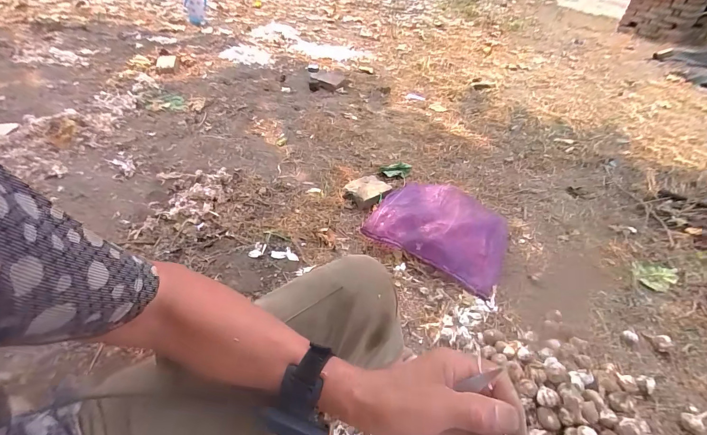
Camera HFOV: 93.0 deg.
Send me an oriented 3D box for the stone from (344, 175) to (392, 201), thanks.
[{"bbox_3d":[0.063,-0.118,1.342,0.131,0.046,0.157,35,49,29],"label":"stone"}]

